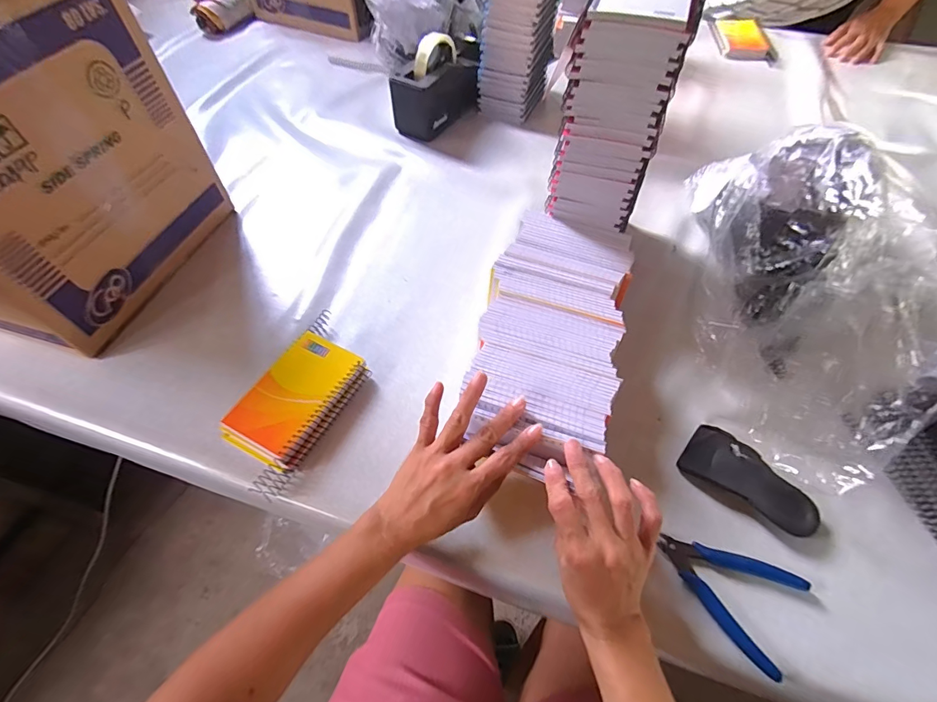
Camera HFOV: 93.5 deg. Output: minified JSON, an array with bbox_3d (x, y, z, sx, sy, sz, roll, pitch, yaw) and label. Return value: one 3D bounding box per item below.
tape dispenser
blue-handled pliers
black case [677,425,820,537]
[{"bbox_3d":[-0.056,-0.450,0.747,0.073,0.117,0.142,36,65,21],"label":"tape dispenser"},{"bbox_3d":[0.221,0.197,0.379,0.111,0.010,0.083,36,65,21],"label":"blue-handled pliers"},{"bbox_3d":[0.273,0.122,0.427,0.117,0.022,0.056,34,64,20],"label":"black case"}]

